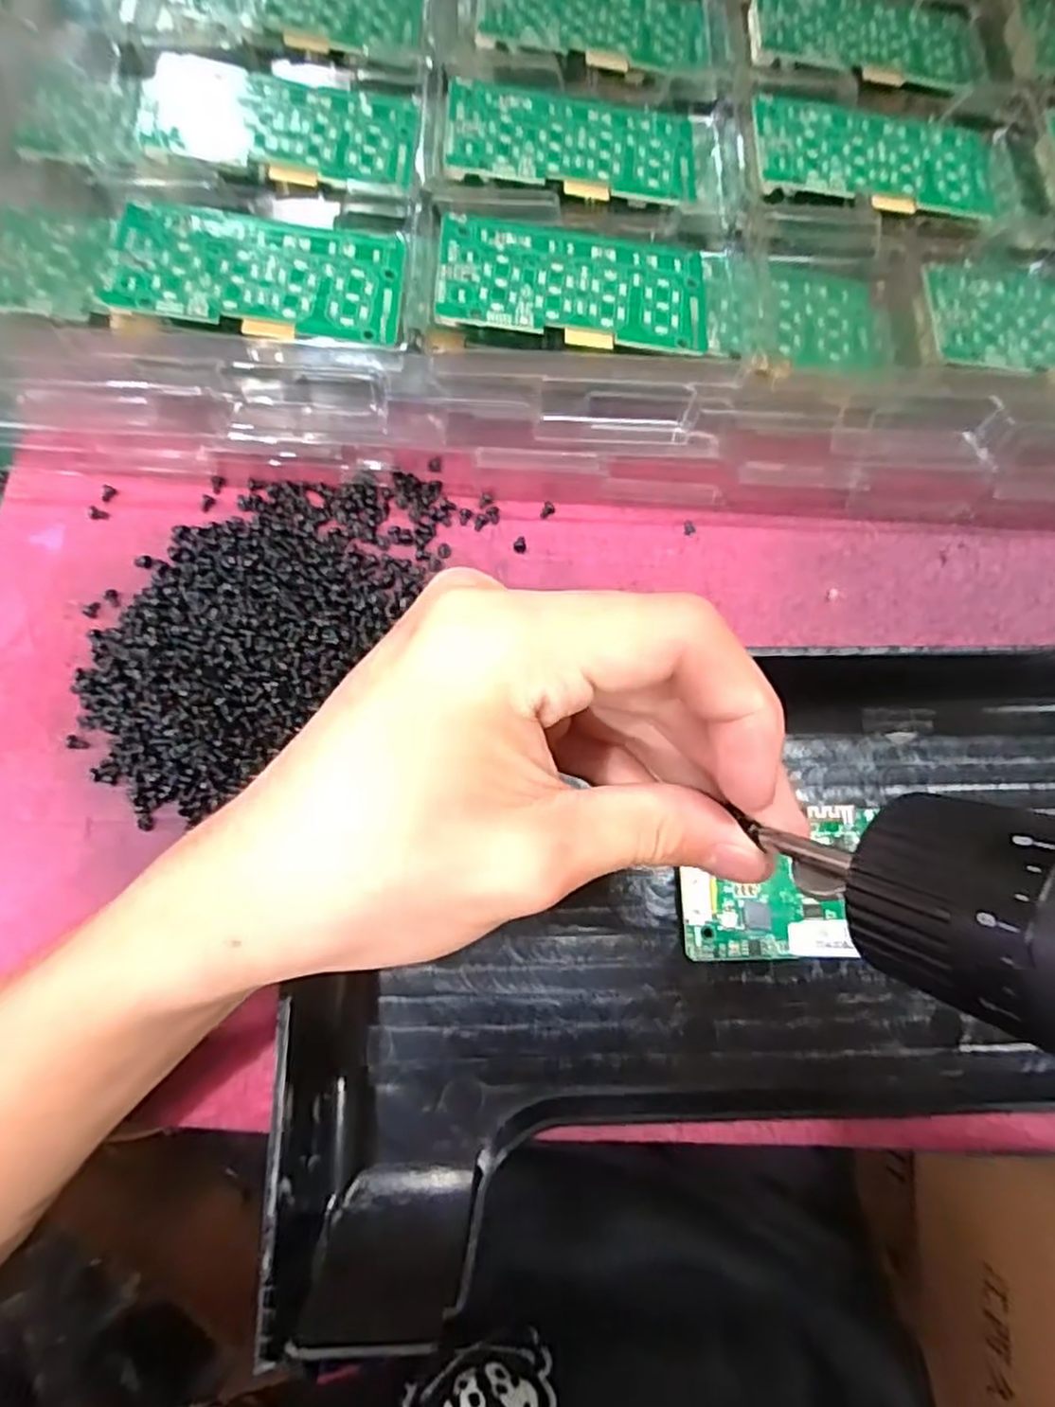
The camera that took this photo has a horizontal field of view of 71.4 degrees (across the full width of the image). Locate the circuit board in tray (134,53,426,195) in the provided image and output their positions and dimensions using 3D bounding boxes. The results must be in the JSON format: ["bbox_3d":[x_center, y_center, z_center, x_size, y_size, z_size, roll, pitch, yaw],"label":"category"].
[{"bbox_3d":[-0.092,-0.216,0.274,0.099,0.008,0.050,8,74,0],"label":"circuit board in tray"}]

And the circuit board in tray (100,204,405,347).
[{"bbox_3d":[-0.091,-0.148,0.252,0.094,0.004,0.048,2,73,-9],"label":"circuit board in tray"}]

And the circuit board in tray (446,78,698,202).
[{"bbox_3d":[0.018,-0.213,0.278,0.094,0.011,0.047,0,74,-2],"label":"circuit board in tray"}]

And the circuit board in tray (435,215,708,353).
[{"bbox_3d":[0.017,-0.147,0.259,0.093,0.010,0.047,0,74,-2],"label":"circuit board in tray"}]

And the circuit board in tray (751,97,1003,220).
[{"bbox_3d":[0.138,-0.214,0.285,0.099,0.010,0.051,1,74,-2],"label":"circuit board in tray"}]

